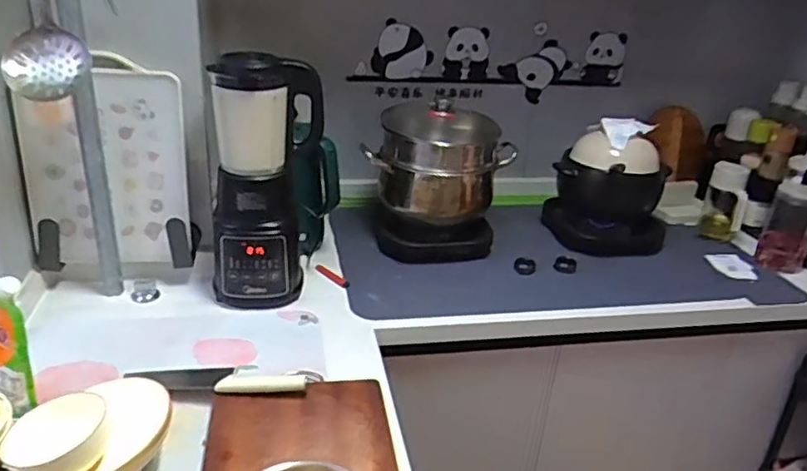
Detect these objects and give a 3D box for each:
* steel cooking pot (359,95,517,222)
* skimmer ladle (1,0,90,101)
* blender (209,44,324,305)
[{"bbox_3d":[0.067,-0.160,1.332,0.257,0.218,0.259,3,25,-1],"label":"steel cooking pot"},{"bbox_3d":[-0.497,-0.365,0.816,0.102,0.350,0.082,-13,30,-32],"label":"skimmer ladle"},{"bbox_3d":[-0.247,-0.109,1.140,0.187,0.436,0.220,-1,26,-9],"label":"blender"}]

